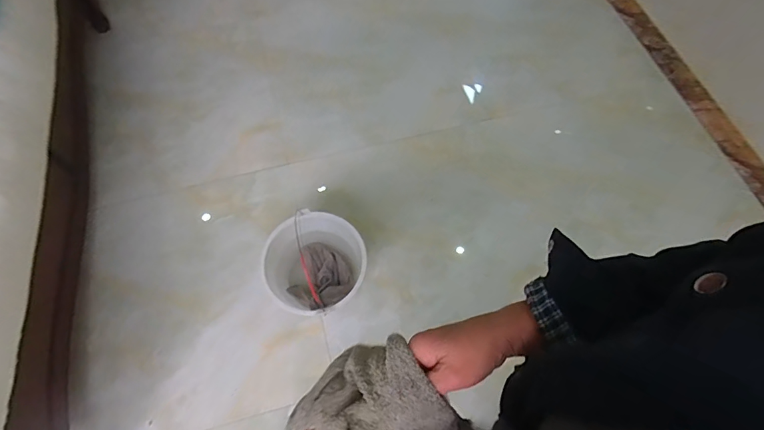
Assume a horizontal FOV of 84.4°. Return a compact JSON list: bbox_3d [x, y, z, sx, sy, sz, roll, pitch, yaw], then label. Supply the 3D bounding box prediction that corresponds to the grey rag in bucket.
[{"bbox_3d":[-0.182,0.181,1.237,0.199,0.082,0.179,35,69,15],"label":"grey rag in bucket"}]

